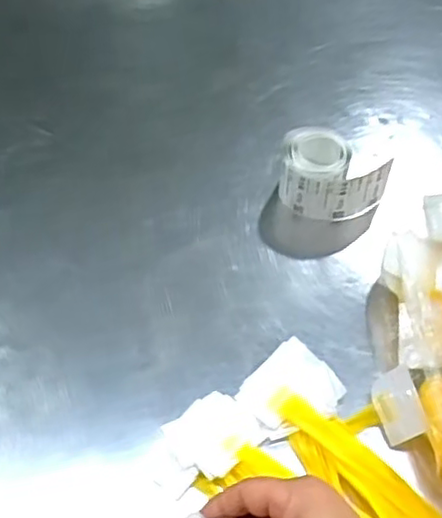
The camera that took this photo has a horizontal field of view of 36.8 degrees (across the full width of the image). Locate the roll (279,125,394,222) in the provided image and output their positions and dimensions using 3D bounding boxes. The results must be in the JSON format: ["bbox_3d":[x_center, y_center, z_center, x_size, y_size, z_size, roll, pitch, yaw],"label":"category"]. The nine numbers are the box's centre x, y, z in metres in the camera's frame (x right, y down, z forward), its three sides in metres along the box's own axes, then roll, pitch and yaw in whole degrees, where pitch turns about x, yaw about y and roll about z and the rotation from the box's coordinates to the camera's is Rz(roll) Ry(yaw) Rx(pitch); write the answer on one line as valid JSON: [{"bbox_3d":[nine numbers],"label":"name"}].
[{"bbox_3d":[0.111,-0.083,0.677,0.105,0.065,0.075,26,59,17],"label":"roll"}]

